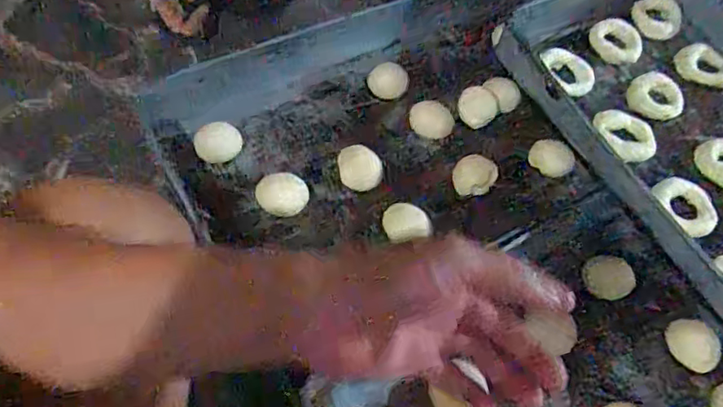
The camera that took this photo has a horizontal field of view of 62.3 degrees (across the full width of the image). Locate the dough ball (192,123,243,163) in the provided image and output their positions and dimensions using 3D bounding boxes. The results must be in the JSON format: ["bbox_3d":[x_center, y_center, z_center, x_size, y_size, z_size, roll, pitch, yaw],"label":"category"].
[{"bbox_3d":[-0.178,-0.074,0.745,0.056,0.039,0.041,-22,65,-13],"label":"dough ball"}]

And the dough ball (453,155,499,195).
[{"bbox_3d":[0.145,-0.035,0.767,0.049,0.028,0.050,1,62,-2],"label":"dough ball"}]

